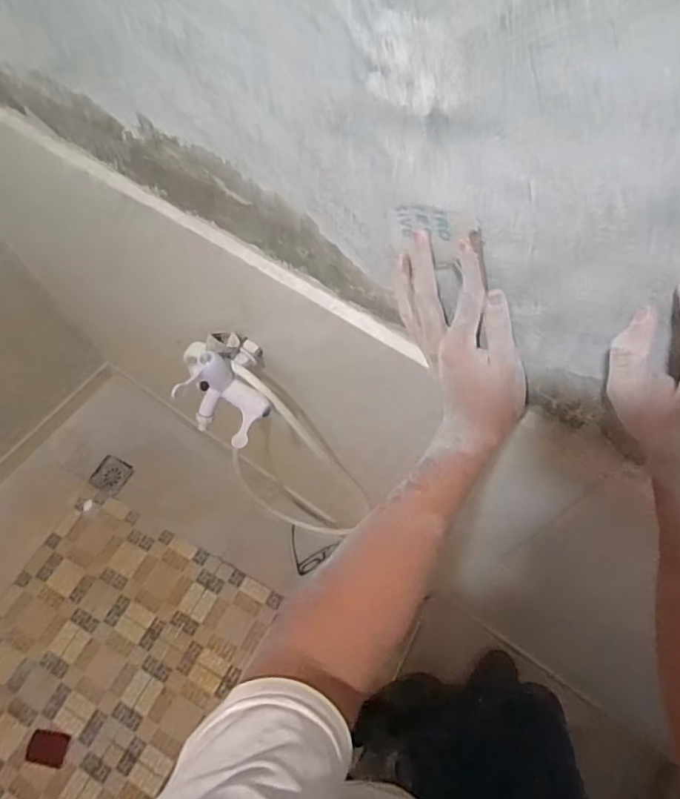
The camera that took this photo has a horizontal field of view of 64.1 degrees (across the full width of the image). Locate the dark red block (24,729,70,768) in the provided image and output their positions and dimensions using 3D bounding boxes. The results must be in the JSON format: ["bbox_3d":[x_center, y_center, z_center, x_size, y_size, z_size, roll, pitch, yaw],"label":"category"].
[{"bbox_3d":[-0.744,0.888,1.384,0.109,0.016,0.073,6,64,6],"label":"dark red block"}]

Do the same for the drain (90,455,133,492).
[{"bbox_3d":[-0.745,0.245,1.768,0.101,0.022,0.108,26,68,15],"label":"drain"}]

